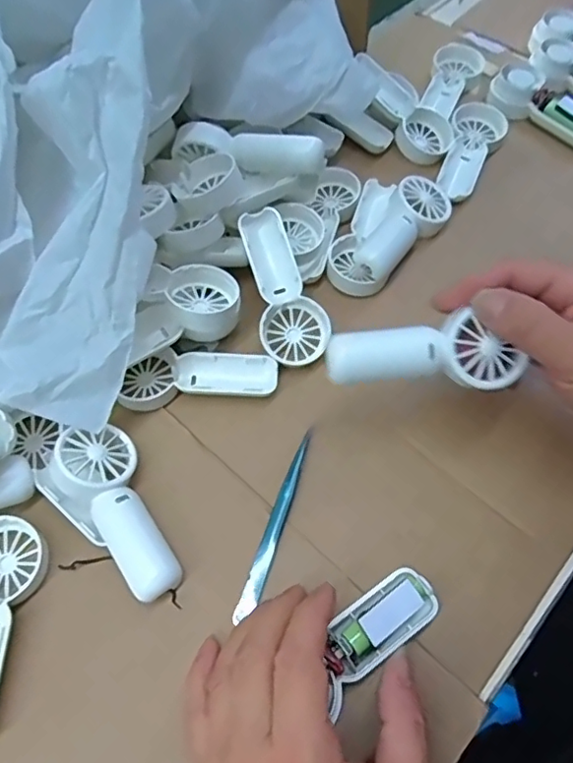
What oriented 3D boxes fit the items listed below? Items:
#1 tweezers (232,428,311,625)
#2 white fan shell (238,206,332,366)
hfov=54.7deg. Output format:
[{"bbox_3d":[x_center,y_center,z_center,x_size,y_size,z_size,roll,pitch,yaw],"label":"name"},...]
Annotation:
[{"bbox_3d":[-0.005,0.084,0.330,0.011,0.008,0.116,17,62,10],"label":"tweezers"},{"bbox_3d":[-0.006,-0.065,0.389,0.045,0.019,0.109,-19,88,-11],"label":"white fan shell"}]

